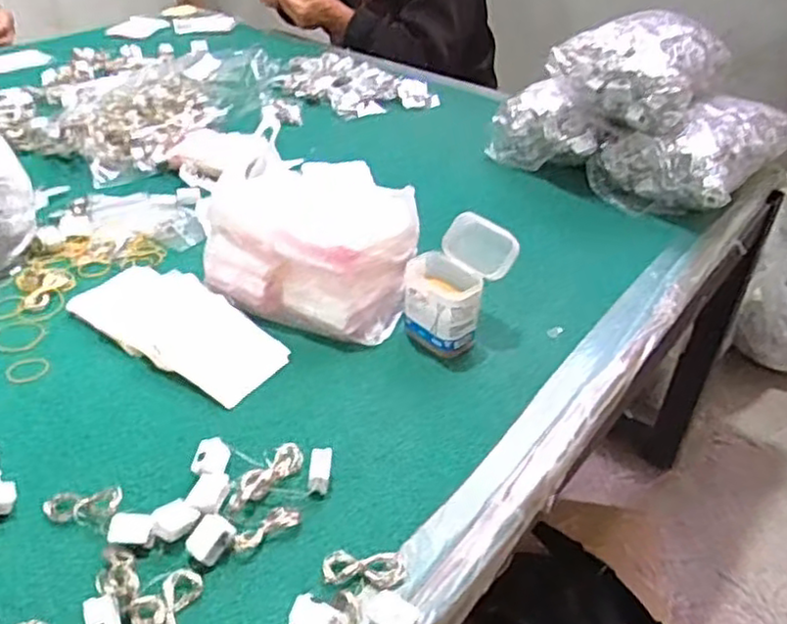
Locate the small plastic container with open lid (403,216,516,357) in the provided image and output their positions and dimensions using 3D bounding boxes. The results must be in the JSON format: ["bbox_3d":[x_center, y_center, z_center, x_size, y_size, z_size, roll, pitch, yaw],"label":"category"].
[{"bbox_3d":[0.053,-0.025,0.627,0.074,0.096,0.080,33,45,32],"label":"small plastic container with open lid"}]

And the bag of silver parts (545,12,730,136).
[{"bbox_3d":[0.306,-0.308,0.875,0.159,0.091,0.211,24,41,26],"label":"bag of silver parts"}]

